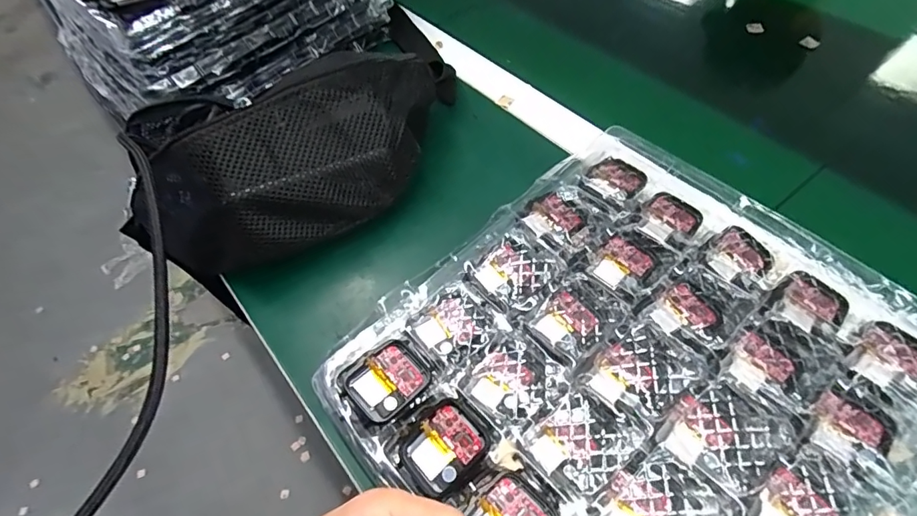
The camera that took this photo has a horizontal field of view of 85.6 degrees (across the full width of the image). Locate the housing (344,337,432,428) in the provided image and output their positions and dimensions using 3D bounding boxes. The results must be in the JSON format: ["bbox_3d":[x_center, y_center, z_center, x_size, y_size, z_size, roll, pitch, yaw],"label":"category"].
[{"bbox_3d":[-0.040,0.069,0.283,0.043,0.008,0.038,-39,60,-19],"label":"housing"}]

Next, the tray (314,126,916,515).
[{"bbox_3d":[0.102,0.062,0.281,0.278,0.021,0.263,-40,61,-19],"label":"tray"}]

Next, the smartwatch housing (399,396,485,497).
[{"bbox_3d":[-0.007,0.101,0.263,0.041,0.013,0.036,-36,60,-17],"label":"smartwatch housing"}]

